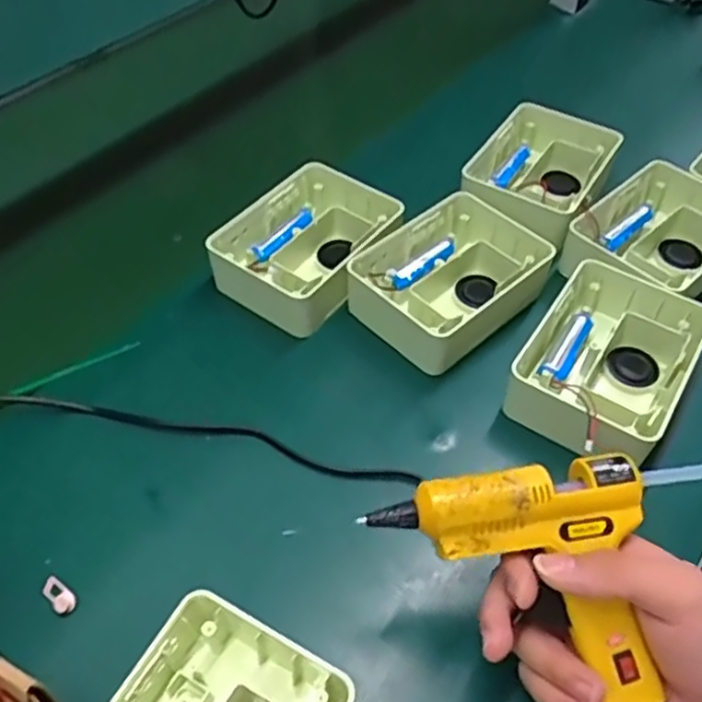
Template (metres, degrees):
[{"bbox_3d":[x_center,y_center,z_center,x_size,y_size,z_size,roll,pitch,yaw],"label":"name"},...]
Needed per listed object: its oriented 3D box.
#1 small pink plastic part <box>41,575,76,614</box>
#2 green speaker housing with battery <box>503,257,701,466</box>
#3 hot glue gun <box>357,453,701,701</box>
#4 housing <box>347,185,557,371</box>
[{"bbox_3d":[-0.175,0.146,0.420,0.024,0.006,0.013,35,57,29],"label":"small pink plastic part"},{"bbox_3d":[0.184,0.014,0.513,0.107,0.055,0.159,27,55,23],"label":"green speaker housing with battery"},{"bbox_3d":[0.134,0.119,0.363,0.241,0.037,0.121,0,80,-7],"label":"hot glue gun"},{"bbox_3d":[0.078,-0.056,0.563,0.149,0.047,0.117,-37,58,-27],"label":"housing"}]

